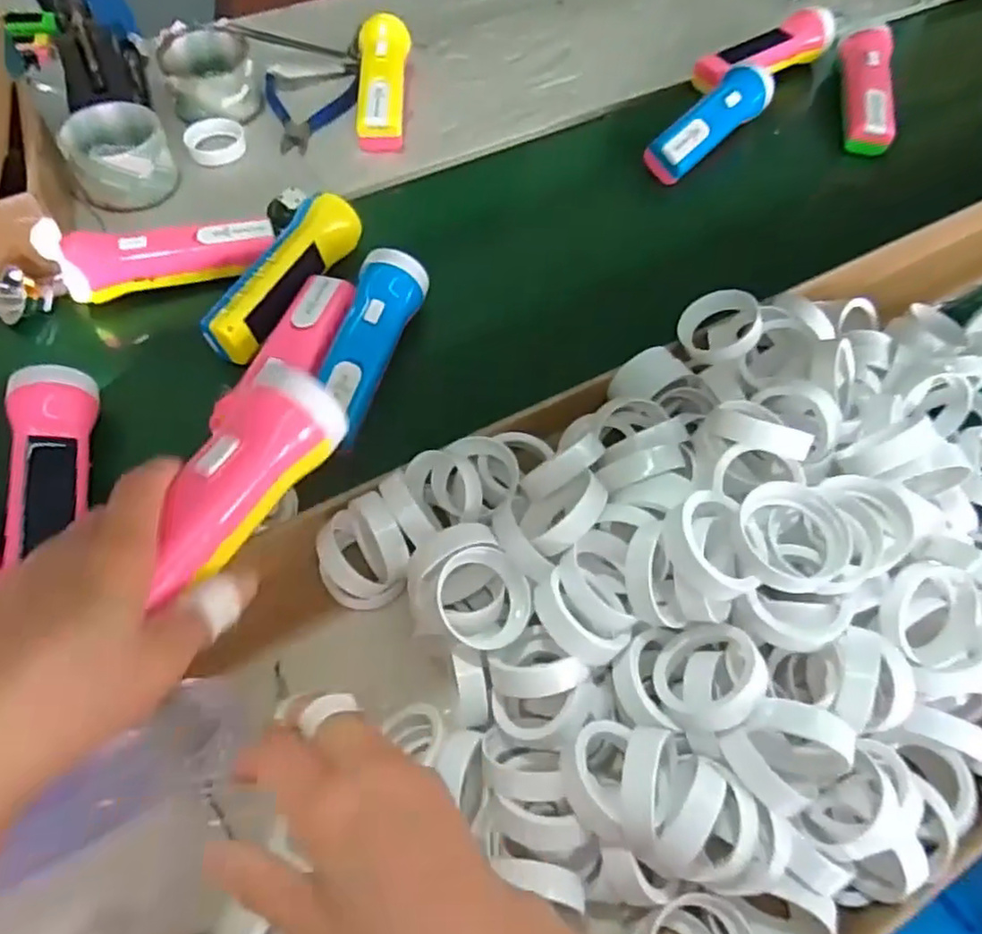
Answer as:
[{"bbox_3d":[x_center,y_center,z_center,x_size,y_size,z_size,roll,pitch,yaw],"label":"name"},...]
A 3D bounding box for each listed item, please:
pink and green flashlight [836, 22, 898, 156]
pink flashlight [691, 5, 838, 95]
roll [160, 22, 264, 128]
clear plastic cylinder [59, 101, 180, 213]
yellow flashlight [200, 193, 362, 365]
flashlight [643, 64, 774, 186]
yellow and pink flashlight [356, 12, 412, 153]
[{"bbox_3d":[0.390,-0.393,0.716,0.044,0.043,0.156,11,60,3],"label":"pink and green flashlight"},{"bbox_3d":[0.293,-0.442,0.739,0.180,0.039,0.060,-32,67,-20],"label":"pink flashlight"},{"bbox_3d":[-0.268,-0.374,0.661,0.081,0.045,0.092,-19,63,-14],"label":"roll"},{"bbox_3d":[-0.322,-0.271,0.602,0.080,0.047,0.086,-24,64,-16],"label":"clear plastic cylinder"},{"bbox_3d":[-0.162,-0.145,0.541,0.038,0.047,0.167,25,62,10],"label":"yellow flashlight"},{"bbox_3d":[0.215,-0.338,0.675,0.042,0.039,0.171,41,66,18],"label":"flashlight"},{"bbox_3d":[-0.106,-0.379,0.683,0.047,0.039,0.164,-1,60,-4],"label":"yellow and pink flashlight"}]

